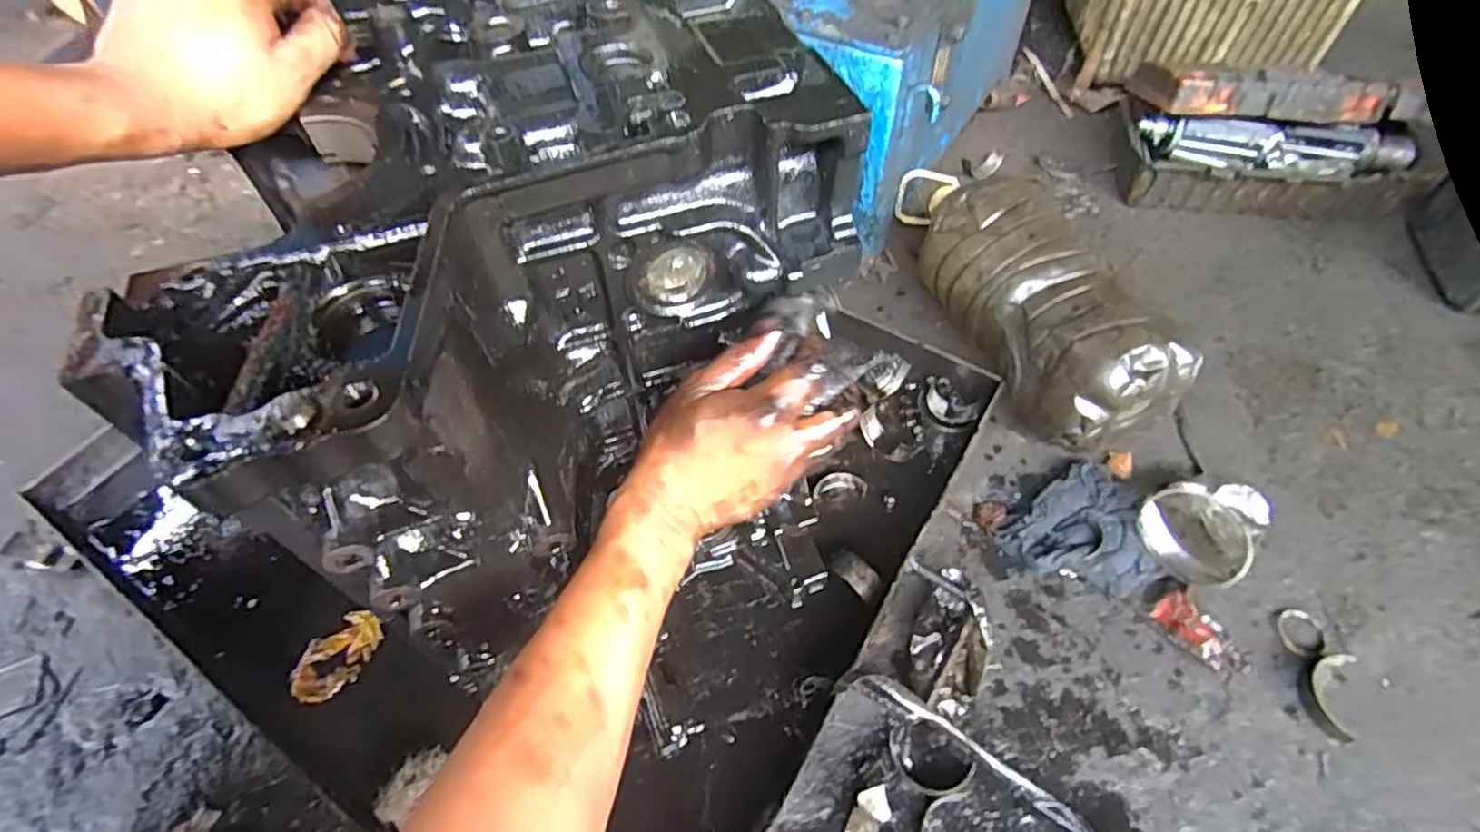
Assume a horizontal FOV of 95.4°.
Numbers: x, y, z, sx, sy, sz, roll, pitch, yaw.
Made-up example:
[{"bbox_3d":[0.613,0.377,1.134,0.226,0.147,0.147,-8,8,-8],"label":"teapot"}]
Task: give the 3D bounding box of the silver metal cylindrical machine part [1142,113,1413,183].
[{"bbox_3d":[0.717,-0.377,0.931,0.294,0.060,0.070,9,54,8],"label":"silver metal cylindrical machine part"}]

